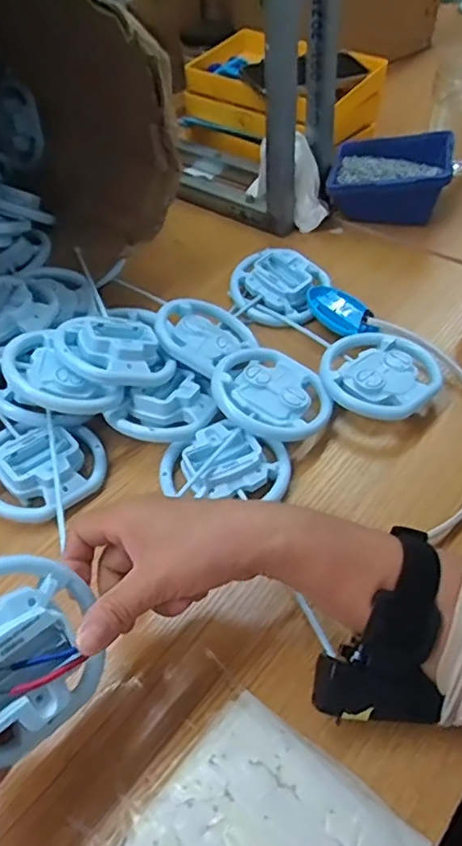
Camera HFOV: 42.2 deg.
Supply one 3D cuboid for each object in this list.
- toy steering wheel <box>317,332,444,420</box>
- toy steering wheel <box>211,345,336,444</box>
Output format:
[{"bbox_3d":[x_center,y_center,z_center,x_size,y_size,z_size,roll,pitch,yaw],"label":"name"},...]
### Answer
[{"bbox_3d":[0.134,-0.040,0.537,0.103,0.027,0.093,4,50,7],"label":"toy steering wheel"},{"bbox_3d":[0.034,-0.025,0.516,0.099,0.033,0.090,-2,49,2],"label":"toy steering wheel"}]

